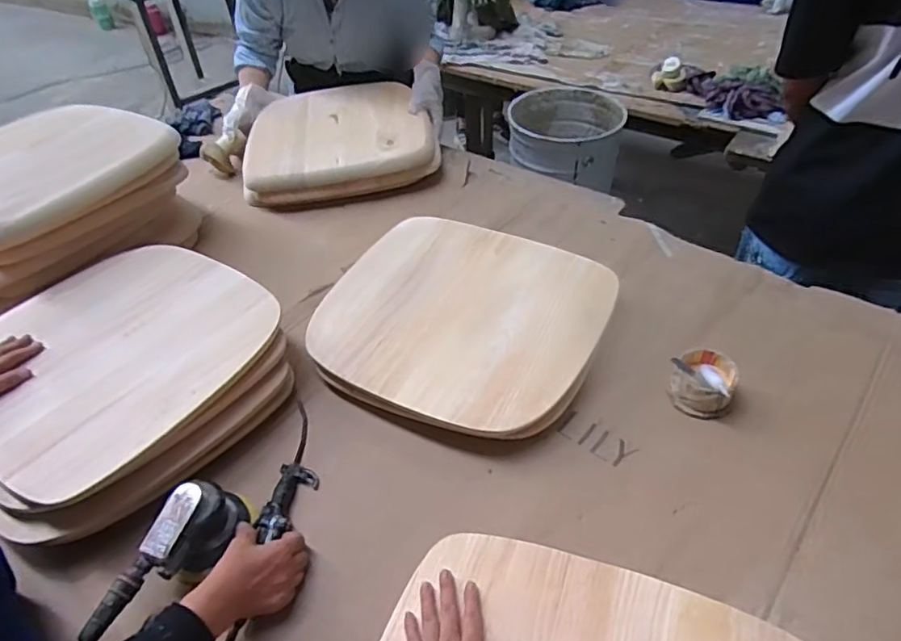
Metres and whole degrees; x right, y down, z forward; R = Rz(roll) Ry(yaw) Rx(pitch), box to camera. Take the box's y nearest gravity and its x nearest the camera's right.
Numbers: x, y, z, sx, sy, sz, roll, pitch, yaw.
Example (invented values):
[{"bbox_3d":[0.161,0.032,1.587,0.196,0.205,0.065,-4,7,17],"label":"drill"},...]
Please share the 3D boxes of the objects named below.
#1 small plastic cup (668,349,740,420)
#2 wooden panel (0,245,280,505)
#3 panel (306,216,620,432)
[{"bbox_3d":[0.360,0.087,0.840,0.084,0.051,0.091,-4,44,3],"label":"small plastic cup"},{"bbox_3d":[-0.521,0.036,0.896,0.466,0.033,0.405,23,51,28],"label":"wooden panel"},{"bbox_3d":[0.018,-0.023,0.954,0.436,0.029,0.412,17,48,22],"label":"panel"}]

